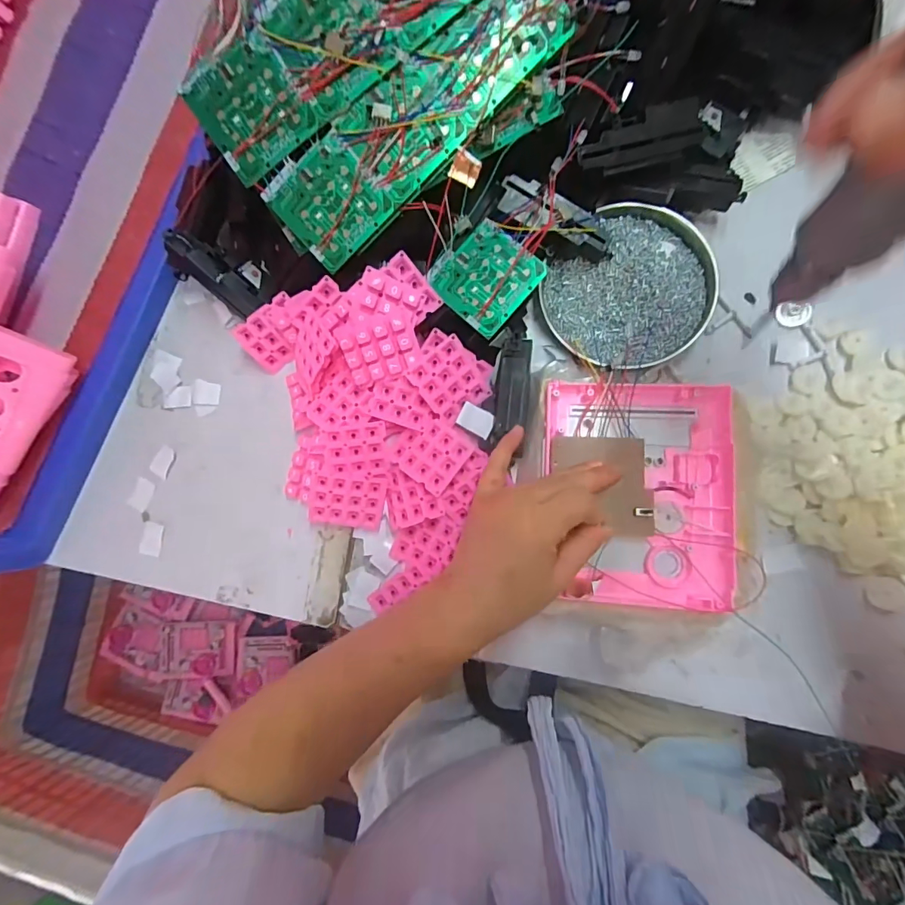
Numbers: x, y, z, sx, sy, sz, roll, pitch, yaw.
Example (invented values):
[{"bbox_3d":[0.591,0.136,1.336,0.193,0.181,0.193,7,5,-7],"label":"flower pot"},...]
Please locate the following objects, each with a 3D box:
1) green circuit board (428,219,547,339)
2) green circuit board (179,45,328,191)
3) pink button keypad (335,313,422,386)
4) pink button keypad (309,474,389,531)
[{"bbox_3d":[0.026,-0.140,0.352,0.070,0.004,0.073,41,92,7],"label":"green circuit board"},{"bbox_3d":[-0.140,-0.242,0.314,0.075,0.004,0.067,-32,109,11],"label":"green circuit board"},{"bbox_3d":[-0.056,-0.080,0.347,0.057,0.010,0.047,-16,111,8],"label":"pink button keypad"},{"bbox_3d":[-0.087,0.043,0.373,0.059,0.006,0.048,8,115,-13],"label":"pink button keypad"}]

